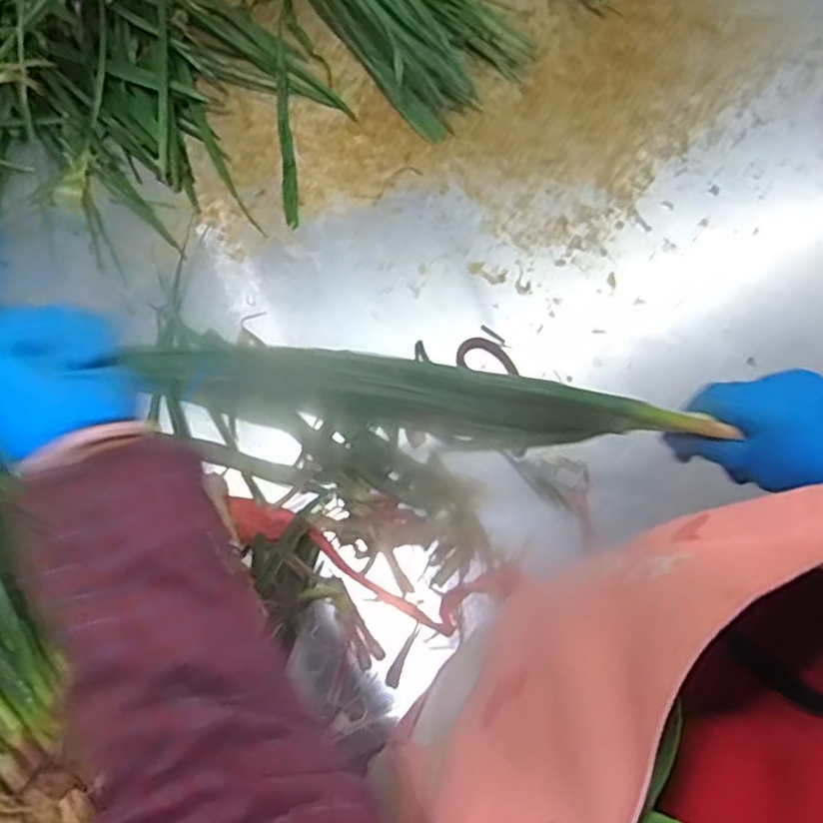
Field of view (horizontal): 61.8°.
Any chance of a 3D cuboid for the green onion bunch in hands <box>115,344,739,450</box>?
[{"bbox_3d":[0.018,-0.005,0.407,0.344,0.025,0.038,7,72,-11],"label":"green onion bunch in hands"}]

